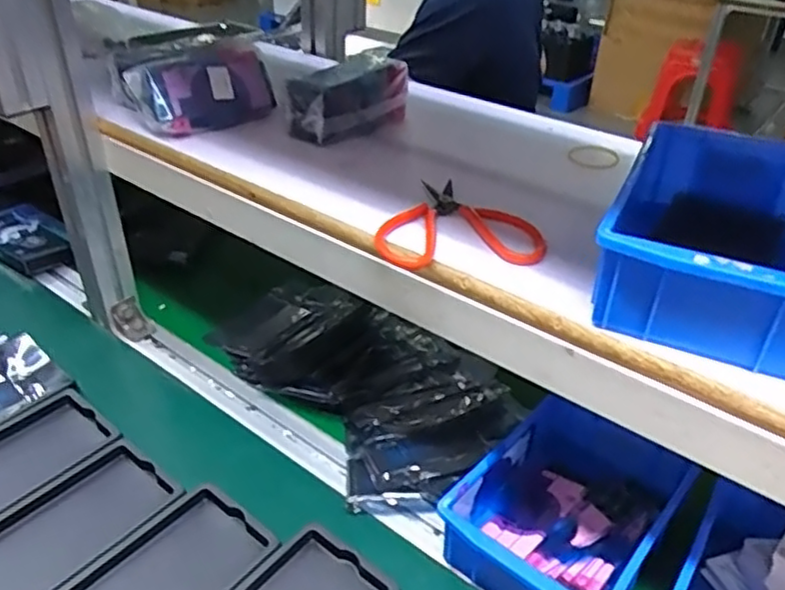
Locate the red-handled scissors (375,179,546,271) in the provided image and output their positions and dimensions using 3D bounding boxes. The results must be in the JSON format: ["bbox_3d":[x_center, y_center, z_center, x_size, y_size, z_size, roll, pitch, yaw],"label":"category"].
[{"bbox_3d":[0.041,-0.057,0.489,0.112,0.016,0.116,-3,35,-8],"label":"red-handled scissors"}]

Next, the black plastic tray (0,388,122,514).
[{"bbox_3d":[-0.327,0.142,0.584,0.100,0.019,0.161,26,43,28],"label":"black plastic tray"}]

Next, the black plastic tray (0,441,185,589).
[{"bbox_3d":[-0.255,0.184,0.535,0.092,0.023,0.157,27,43,29],"label":"black plastic tray"}]

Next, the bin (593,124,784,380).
[{"bbox_3d":[0.206,-0.036,0.421,0.127,0.065,0.194,16,37,20],"label":"bin"}]

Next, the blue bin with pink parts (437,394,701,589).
[{"bbox_3d":[0.140,0.161,0.528,0.126,0.062,0.192,29,44,31],"label":"blue bin with pink parts"}]

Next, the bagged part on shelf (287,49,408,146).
[{"bbox_3d":[-0.039,-0.186,0.631,0.120,0.059,0.057,-26,43,-35],"label":"bagged part on shelf"}]

